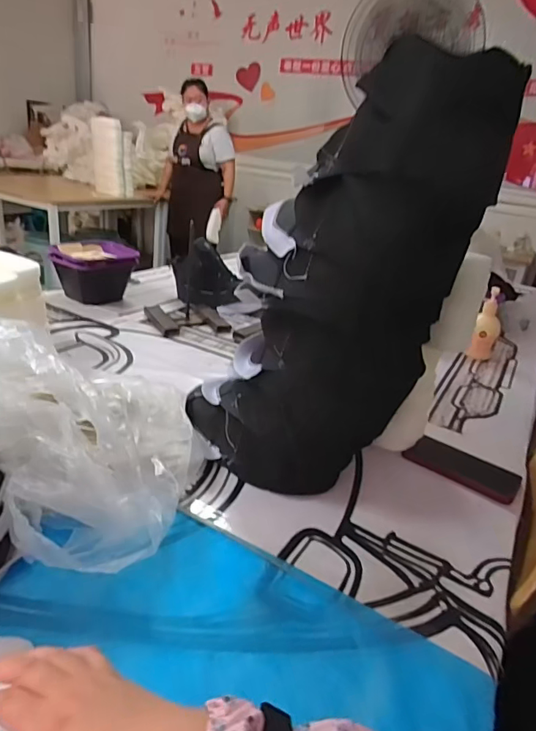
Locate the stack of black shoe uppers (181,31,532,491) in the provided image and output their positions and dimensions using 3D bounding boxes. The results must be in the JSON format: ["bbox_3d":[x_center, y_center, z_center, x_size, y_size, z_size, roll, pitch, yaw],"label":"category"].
[{"bbox_3d":[0.064,-0.073,0.585,0.142,0.511,0.292,-18,34,-41],"label":"stack of black shoe uppers"}]

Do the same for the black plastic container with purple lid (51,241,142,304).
[{"bbox_3d":[-0.464,-0.247,1.287,0.215,0.136,0.181,-2,26,-21],"label":"black plastic container with purple lid"}]

